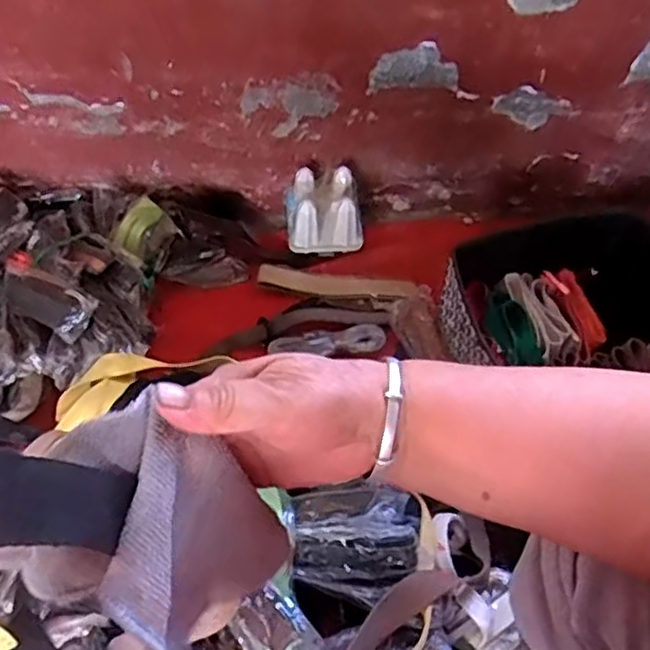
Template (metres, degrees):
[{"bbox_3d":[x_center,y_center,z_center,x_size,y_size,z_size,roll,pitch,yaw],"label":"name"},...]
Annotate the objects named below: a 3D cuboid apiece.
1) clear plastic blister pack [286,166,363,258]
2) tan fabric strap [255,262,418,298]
[{"bbox_3d":[-0.003,-0.187,1.099,0.121,0.122,0.107,-3,51,-4],"label":"clear plastic blister pack"},{"bbox_3d":[0.018,-0.067,1.071,0.247,0.024,0.041,7,51,5],"label":"tan fabric strap"}]

